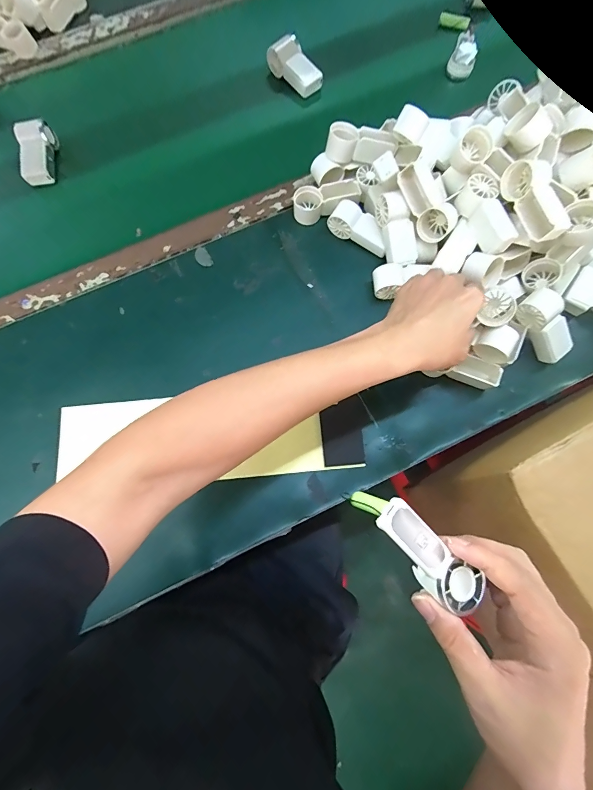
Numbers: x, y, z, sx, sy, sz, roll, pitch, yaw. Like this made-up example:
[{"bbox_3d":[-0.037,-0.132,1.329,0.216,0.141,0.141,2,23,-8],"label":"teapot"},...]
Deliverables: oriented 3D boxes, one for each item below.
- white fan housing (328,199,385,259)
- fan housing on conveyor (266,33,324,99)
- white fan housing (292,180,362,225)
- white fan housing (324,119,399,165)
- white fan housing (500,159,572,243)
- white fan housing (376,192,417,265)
[{"bbox_3d":[0.089,-0.230,0.498,0.086,0.032,0.039,28,78,8],"label":"white fan housing"},{"bbox_3d":[-0.001,-0.528,0.574,0.050,0.030,0.092,-37,78,-8],"label":"fan housing on conveyor"},{"bbox_3d":[0.041,-0.277,0.505,0.093,0.031,0.039,-13,77,16],"label":"white fan housing"},{"bbox_3d":[0.087,-0.341,0.483,0.091,0.029,0.036,-2,77,0],"label":"white fan housing"},{"bbox_3d":[0.268,-0.217,0.405,0.044,0.035,0.097,-13,76,-2],"label":"white fan housing"},{"bbox_3d":[0.127,-0.213,0.467,0.036,0.035,0.087,-23,107,-4],"label":"white fan housing"}]

